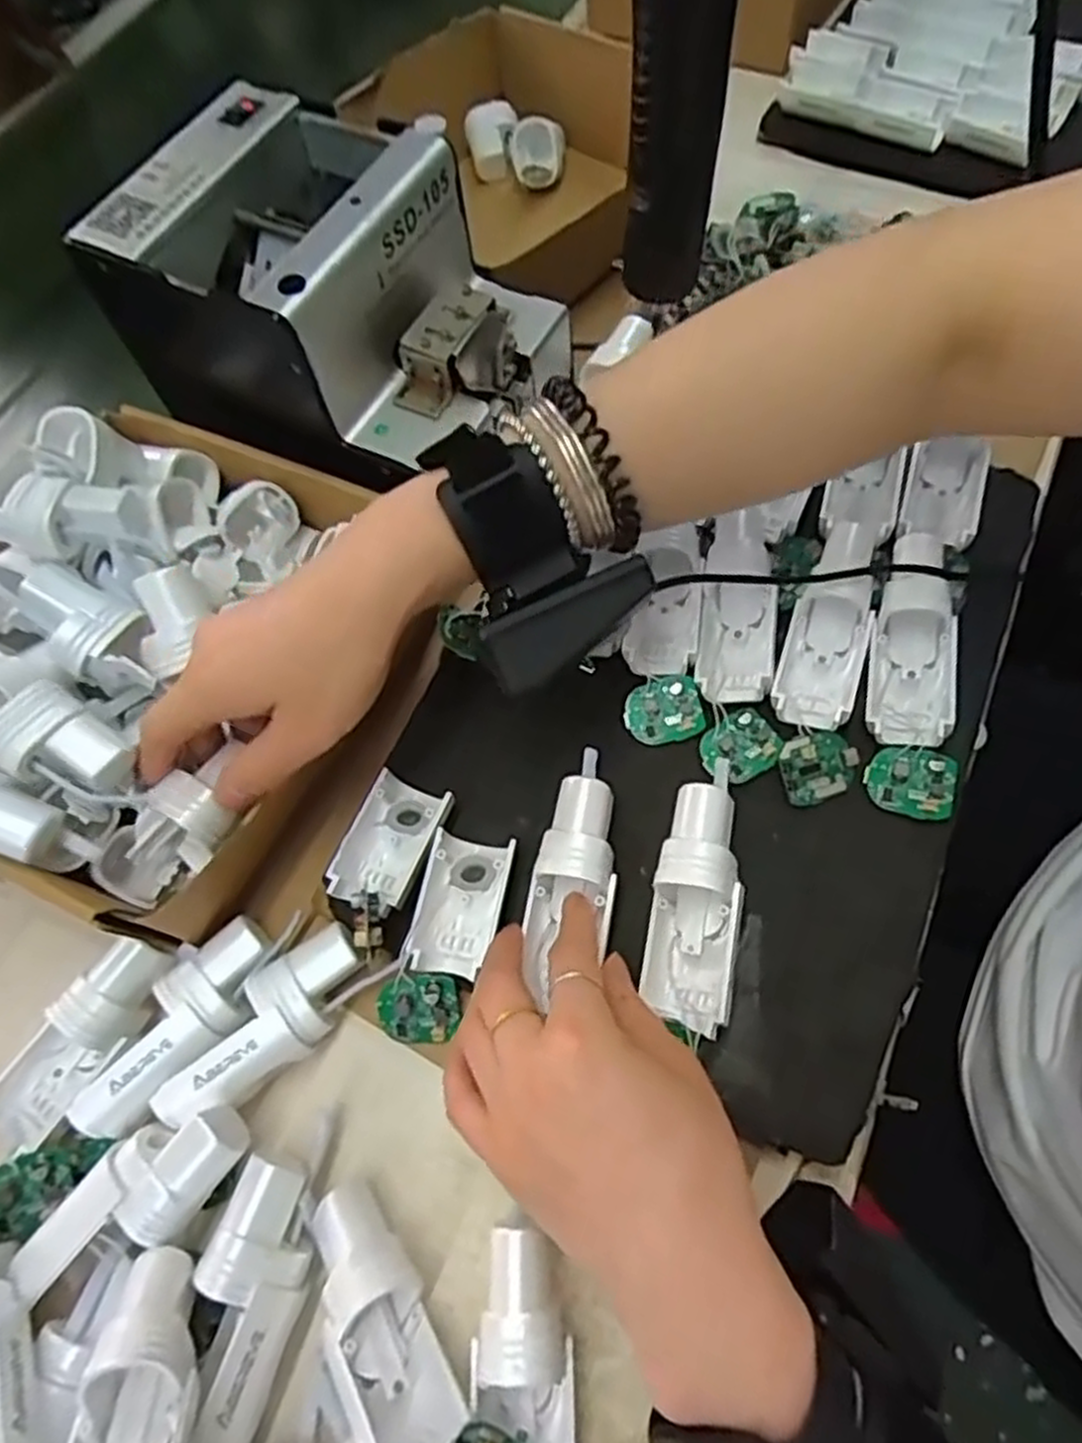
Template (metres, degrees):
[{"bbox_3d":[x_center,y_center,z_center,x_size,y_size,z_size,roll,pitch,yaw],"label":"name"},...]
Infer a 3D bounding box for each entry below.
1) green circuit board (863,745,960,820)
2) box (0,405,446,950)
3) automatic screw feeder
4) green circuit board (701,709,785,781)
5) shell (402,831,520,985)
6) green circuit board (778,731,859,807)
[{"bbox_3d":[0.159,0.025,0.342,0.036,0.004,0.029,15,85,19],"label":"green circuit board"},{"bbox_3d":[-0.174,-0.031,0.357,0.189,0.084,0.211,23,69,15],"label":"box"},{"bbox_3d":[-0.097,-0.193,0.382,0.187,0.107,0.141,26,70,16],"label":"automatic screw feeder"},{"bbox_3d":[0.089,0.011,0.356,0.035,0.005,0.029,-38,68,-6],"label":"green circuit board"},{"bbox_3d":[-0.033,0.075,0.332,0.033,0.013,0.057,9,66,10],"label":"shell"},{"bbox_3d":[0.121,0.020,0.348,0.034,0.004,0.029,-15,85,-9],"label":"green circuit board"}]

